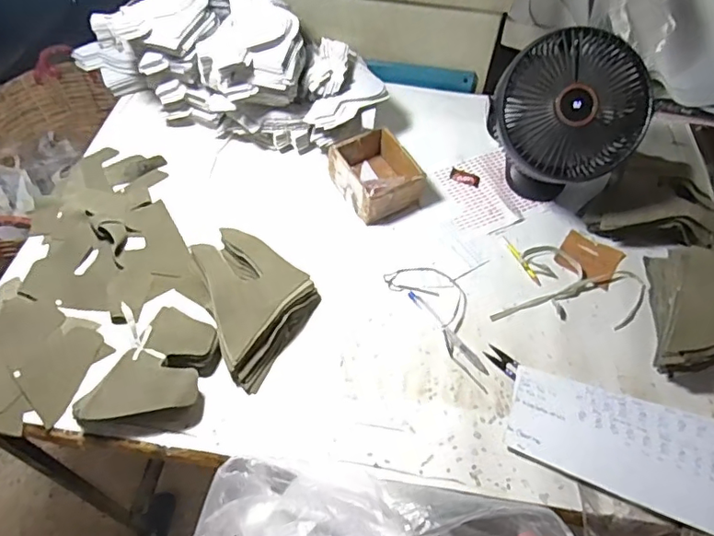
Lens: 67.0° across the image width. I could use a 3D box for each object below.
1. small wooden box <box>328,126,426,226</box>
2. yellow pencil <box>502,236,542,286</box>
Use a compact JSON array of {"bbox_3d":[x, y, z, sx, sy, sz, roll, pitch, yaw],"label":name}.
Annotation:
[{"bbox_3d":[0.031,-0.139,0.824,0.117,0.063,0.130,-17,57,-14],"label":"small wooden box"},{"bbox_3d":[0.238,-0.011,0.782,0.011,0.004,0.096,-17,57,-14],"label":"yellow pencil"}]

